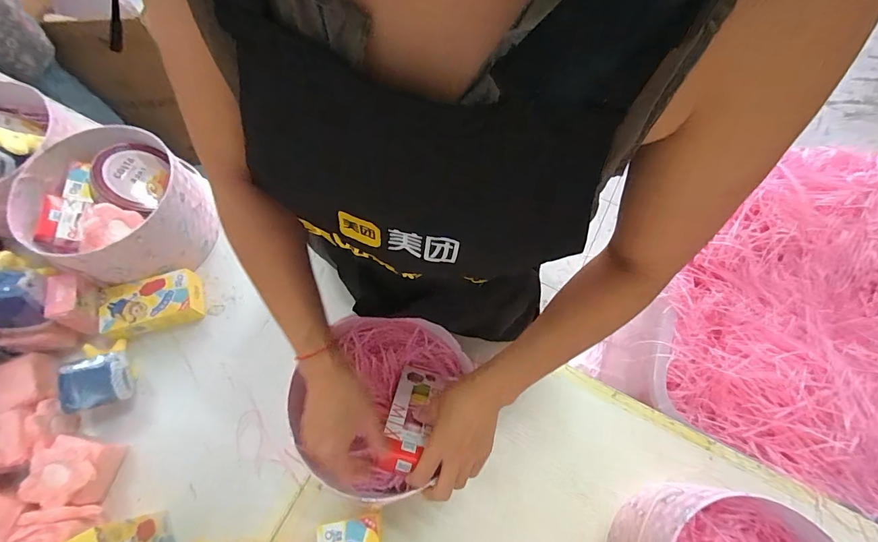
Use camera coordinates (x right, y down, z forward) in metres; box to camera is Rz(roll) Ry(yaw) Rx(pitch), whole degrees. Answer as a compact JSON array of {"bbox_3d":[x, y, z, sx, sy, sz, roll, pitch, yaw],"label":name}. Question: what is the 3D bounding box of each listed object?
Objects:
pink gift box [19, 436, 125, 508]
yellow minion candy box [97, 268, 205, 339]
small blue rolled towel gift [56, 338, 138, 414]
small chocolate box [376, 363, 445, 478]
[{"bbox_3d":[-0.481,0.262,0.533,0.077,0.076,0.078,9,67,2],"label":"pink gift box"},{"bbox_3d":[-0.452,0.052,0.639,0.136,0.042,0.081,-17,68,-9],"label":"yellow minion candy box"},{"bbox_3d":[-0.476,0.140,0.571,0.076,0.060,0.098,-14,68,-7],"label":"small blue rolled towel gift"},{"bbox_3d":[-0.037,0.185,0.517,0.058,0.036,0.143,14,28,4],"label":"small chocolate box"}]

